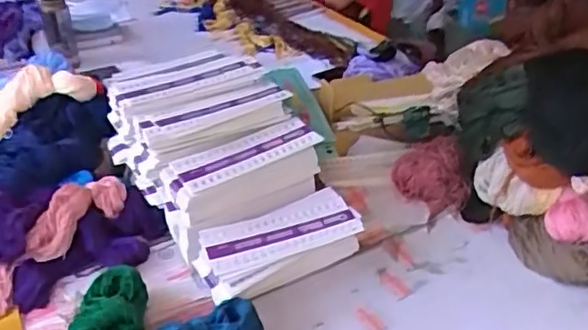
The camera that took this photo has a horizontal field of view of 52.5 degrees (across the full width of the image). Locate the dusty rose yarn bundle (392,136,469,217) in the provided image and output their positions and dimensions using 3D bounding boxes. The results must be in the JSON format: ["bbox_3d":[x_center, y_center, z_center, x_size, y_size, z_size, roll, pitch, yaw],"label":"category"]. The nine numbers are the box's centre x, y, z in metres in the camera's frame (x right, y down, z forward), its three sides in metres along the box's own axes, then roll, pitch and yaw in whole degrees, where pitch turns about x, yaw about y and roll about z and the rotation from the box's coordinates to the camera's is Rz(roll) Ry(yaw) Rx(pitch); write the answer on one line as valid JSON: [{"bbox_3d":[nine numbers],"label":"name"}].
[{"bbox_3d":[0.262,0.017,1.155,0.128,0.089,0.137,-7,34,-11],"label":"dusty rose yarn bundle"}]

